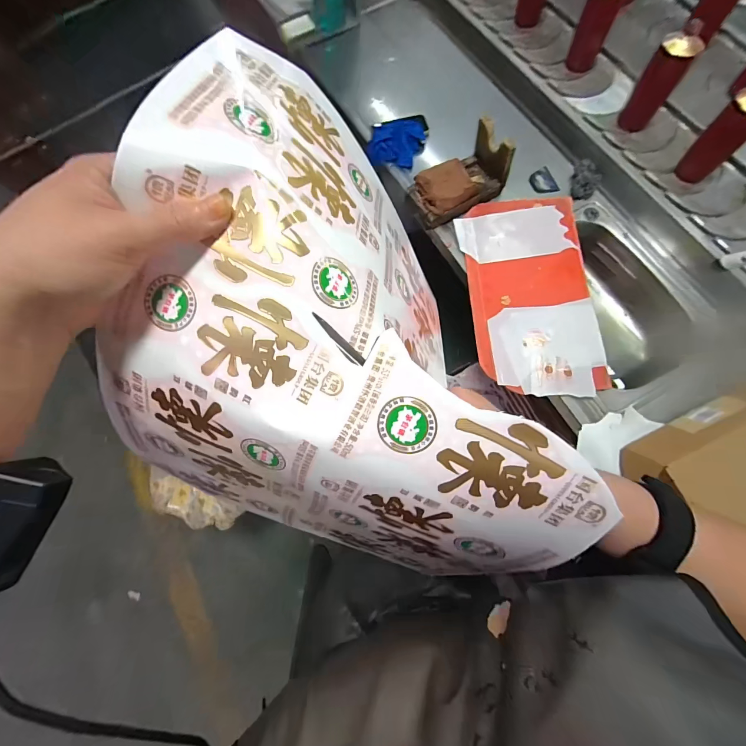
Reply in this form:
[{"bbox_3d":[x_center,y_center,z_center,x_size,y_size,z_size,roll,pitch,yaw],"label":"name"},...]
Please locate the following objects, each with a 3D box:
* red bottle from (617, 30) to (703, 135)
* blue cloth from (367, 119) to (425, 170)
[{"bbox_3d":[0.651,-0.662,0.789,0.065,0.177,0.056,9,66,3],"label":"red bottle"},{"bbox_3d":[0.064,-0.633,0.931,0.147,0.038,0.123,1,87,3],"label":"blue cloth"}]

